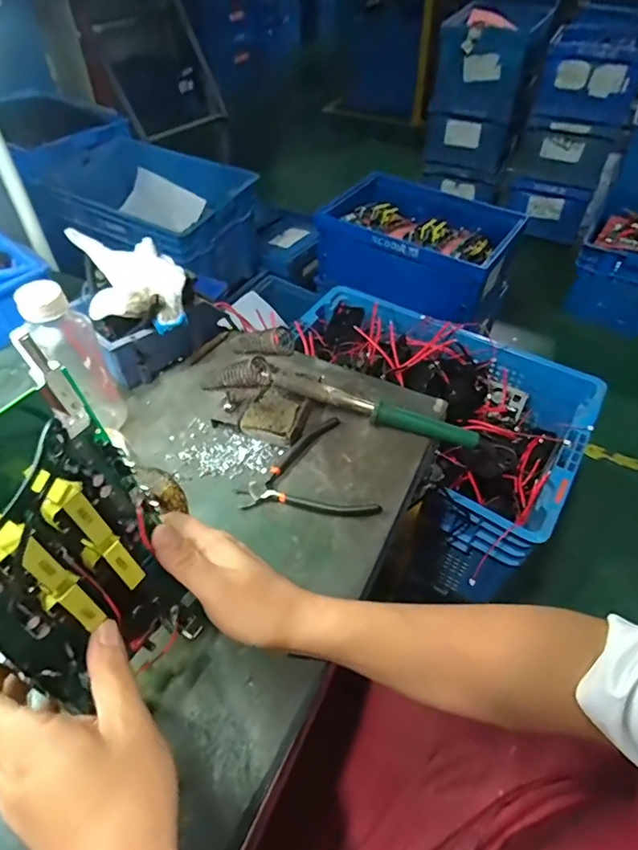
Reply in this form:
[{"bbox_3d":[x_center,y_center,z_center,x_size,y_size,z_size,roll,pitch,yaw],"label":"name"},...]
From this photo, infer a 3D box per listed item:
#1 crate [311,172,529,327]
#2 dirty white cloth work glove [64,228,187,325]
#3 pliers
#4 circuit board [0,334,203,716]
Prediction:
[{"bbox_3d":[0.321,-0.556,1.541,0.517,0.224,0.441,25,48,21],"label":"crate"},{"bbox_3d":[-0.223,-0.180,0.592,0.114,0.071,0.129,-17,48,-19],"label":"dirty white cloth work glove"},{"bbox_3d":[-0.021,0.055,0.534,0.132,0.013,0.130,-11,46,-14],"label":"pliers"},{"bbox_3d":[-0.149,0.076,0.294,0.054,0.204,0.127,10,47,45],"label":"circuit board"}]

